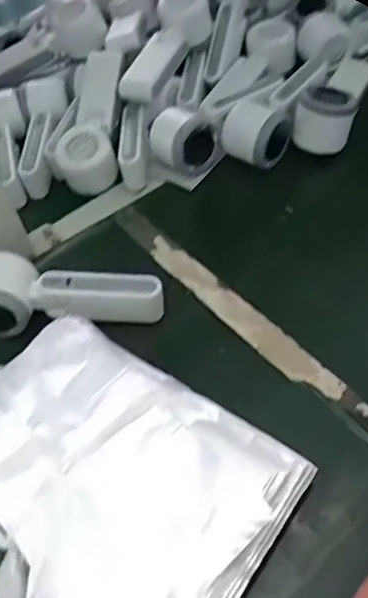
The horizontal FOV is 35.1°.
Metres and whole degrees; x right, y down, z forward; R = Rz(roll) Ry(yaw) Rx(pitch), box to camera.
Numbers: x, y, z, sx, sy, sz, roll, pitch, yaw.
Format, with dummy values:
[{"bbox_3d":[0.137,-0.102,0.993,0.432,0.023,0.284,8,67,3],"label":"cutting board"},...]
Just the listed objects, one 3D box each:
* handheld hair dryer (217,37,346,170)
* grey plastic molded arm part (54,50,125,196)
[{"bbox_3d":[0.118,-0.219,0.632,0.056,0.049,0.214,28,59,26],"label":"handheld hair dryer"},{"bbox_3d":[-0.093,-0.195,0.625,0.062,0.041,0.165,3,70,9],"label":"grey plastic molded arm part"}]

